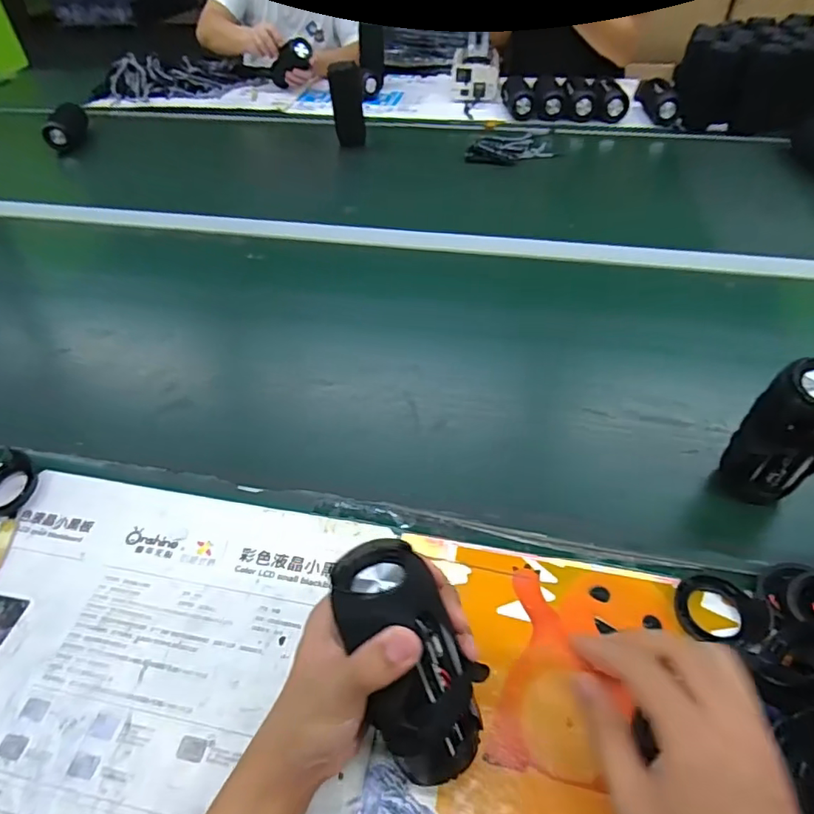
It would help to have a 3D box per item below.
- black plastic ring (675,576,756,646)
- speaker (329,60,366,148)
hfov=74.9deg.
[{"bbox_3d":[0.251,0.164,0.432,0.058,0.009,0.053,-2,47,3],"label":"black plastic ring"},{"bbox_3d":[-0.129,-0.664,1.169,0.066,0.169,0.034,-10,47,-6],"label":"speaker"}]

